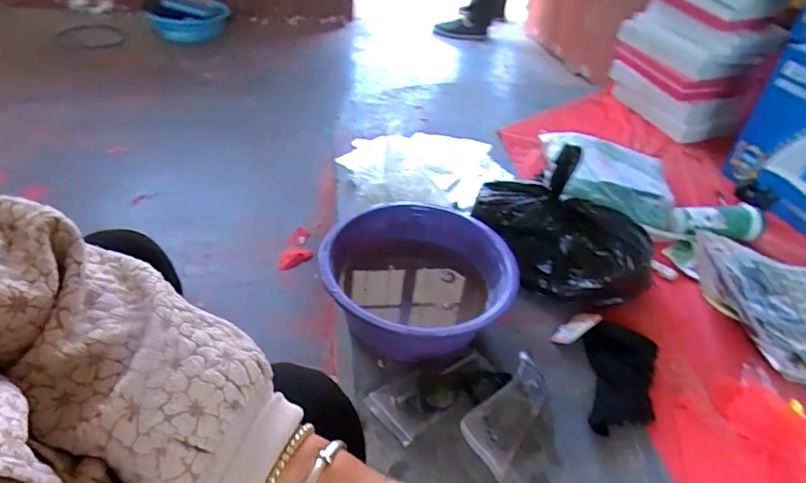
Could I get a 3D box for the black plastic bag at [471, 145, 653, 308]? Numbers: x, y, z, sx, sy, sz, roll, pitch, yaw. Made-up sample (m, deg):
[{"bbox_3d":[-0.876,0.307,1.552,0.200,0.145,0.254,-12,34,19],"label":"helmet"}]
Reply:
[{"bbox_3d":[0.282,-0.041,0.898,0.317,0.208,0.214,14,39,11],"label":"black plastic bag"}]

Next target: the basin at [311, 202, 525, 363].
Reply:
[{"bbox_3d":[0.019,0.062,0.807,0.282,0.124,0.282,3,38,-3],"label":"basin"}]

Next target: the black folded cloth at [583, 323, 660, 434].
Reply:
[{"bbox_3d":[0.322,0.195,0.750,0.104,0.035,0.197,11,38,7],"label":"black folded cloth"}]

